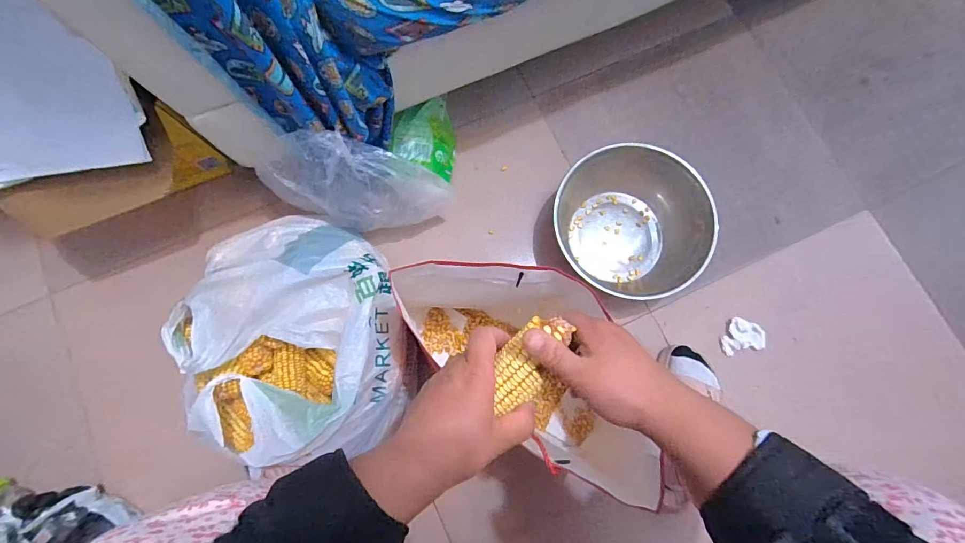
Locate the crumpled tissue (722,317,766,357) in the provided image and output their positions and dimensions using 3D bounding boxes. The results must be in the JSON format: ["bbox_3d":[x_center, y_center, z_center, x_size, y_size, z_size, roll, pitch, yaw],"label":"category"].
[{"bbox_3d":[0.487,0.117,0.767,0.080,0.020,0.063,-9,80,-2],"label":"crumpled tissue"}]

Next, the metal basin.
[{"bbox_3d":[0.273,-0.100,0.770,0.267,0.125,0.232,28,80,5],"label":"metal basin"}]

